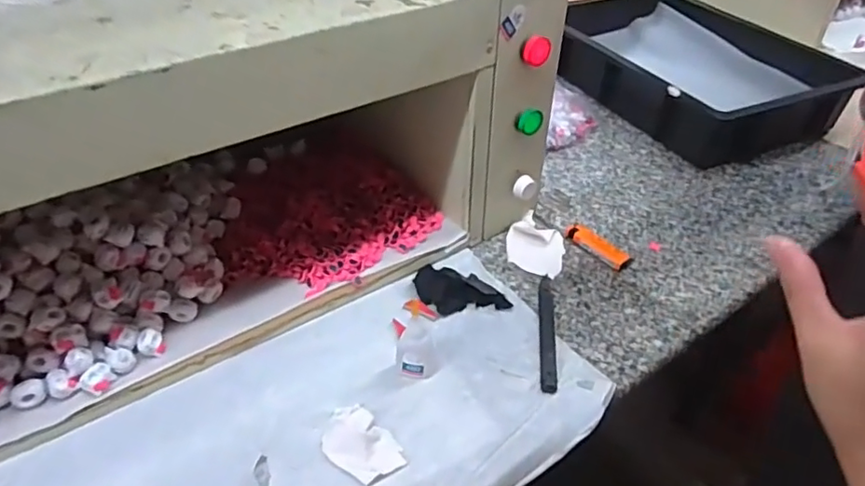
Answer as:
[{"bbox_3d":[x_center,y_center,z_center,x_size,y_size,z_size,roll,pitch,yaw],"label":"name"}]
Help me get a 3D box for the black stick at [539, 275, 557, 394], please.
[{"bbox_3d":[0.112,0.082,0.569,0.015,0.008,0.147,5,40,5],"label":"black stick"}]

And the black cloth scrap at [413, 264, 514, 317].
[{"bbox_3d":[0.024,0.051,0.595,0.103,0.023,0.053,20,44,21],"label":"black cloth scrap"}]

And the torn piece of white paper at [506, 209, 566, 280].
[{"bbox_3d":[0.117,0.000,0.662,0.065,0.018,0.083,12,42,13],"label":"torn piece of white paper"}]

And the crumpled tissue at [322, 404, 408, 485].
[{"bbox_3d":[-0.058,0.164,0.471,0.047,0.006,0.070,-31,50,-32],"label":"crumpled tissue"}]

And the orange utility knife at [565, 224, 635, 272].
[{"bbox_3d":[0.188,0.004,0.668,0.028,0.013,0.080,-26,47,-28],"label":"orange utility knife"}]

